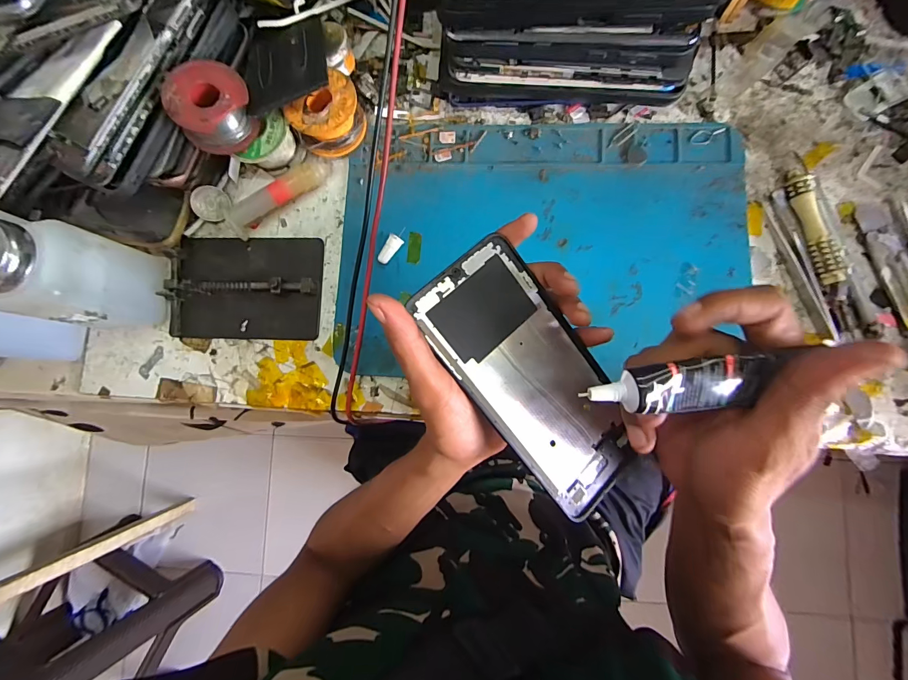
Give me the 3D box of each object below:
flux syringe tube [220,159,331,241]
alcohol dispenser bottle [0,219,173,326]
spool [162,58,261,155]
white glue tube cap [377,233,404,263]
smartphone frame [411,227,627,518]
[{"bbox_3d":[-0.136,-0.113,0.295,0.086,0.021,0.020,-38,82,0],"label":"flux syringe tube"},{"bbox_3d":[-0.249,-0.040,0.258,0.052,0.098,0.055,-4,84,4],"label":"alcohol dispenser bottle"},{"bbox_3d":[-0.168,-0.163,0.268,0.043,0.034,0.053,45,89,8],"label":"spool"},{"bbox_3d":[-0.048,-0.068,0.289,0.009,0.011,0.023,34,88,7],"label":"white glue tube cap"},{"bbox_3d":[0.047,0.023,0.219,0.071,0.004,0.158,-41,101,-16],"label":"smartphone frame"}]

